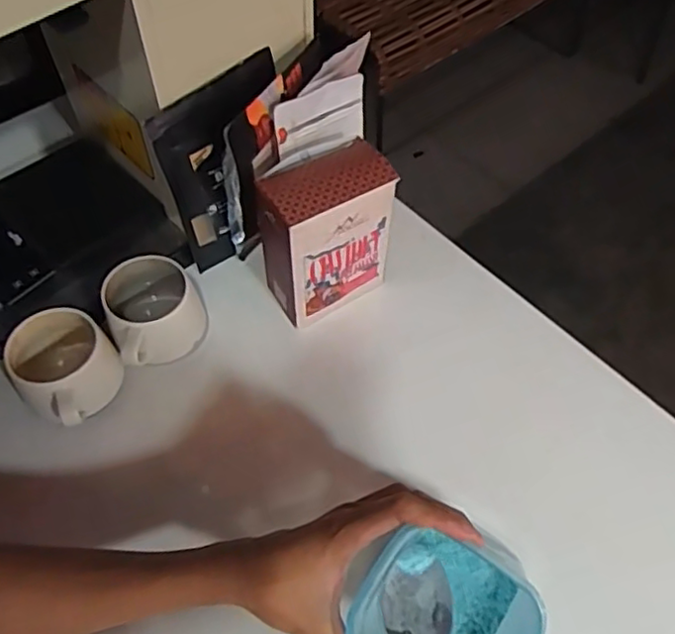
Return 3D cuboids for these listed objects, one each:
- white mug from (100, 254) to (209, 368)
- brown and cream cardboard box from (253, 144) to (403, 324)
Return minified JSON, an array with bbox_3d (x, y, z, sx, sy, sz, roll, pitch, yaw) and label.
[{"bbox_3d":[-0.178,-0.003,0.610,0.081,0.072,0.095,38,65,21],"label":"white mug"},{"bbox_3d":[-0.015,-0.078,0.614,0.120,0.156,0.079,-29,62,-18],"label":"brown and cream cardboard box"}]

